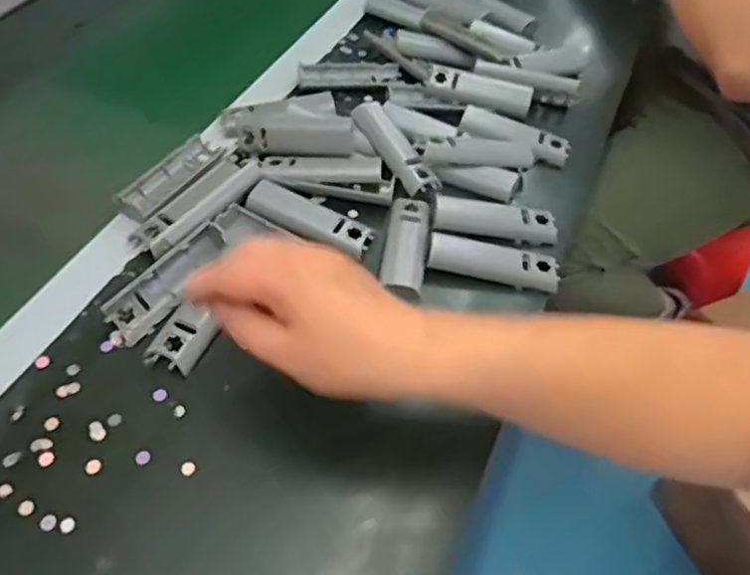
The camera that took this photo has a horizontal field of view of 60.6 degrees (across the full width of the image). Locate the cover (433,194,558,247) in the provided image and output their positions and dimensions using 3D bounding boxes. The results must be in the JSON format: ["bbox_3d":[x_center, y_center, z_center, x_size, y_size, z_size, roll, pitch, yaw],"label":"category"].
[{"bbox_3d":[0.099,-0.055,0.528,0.101,0.027,0.024,3,52,-4],"label":"cover"}]

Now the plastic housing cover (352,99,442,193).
[{"bbox_3d":[0.015,-0.123,0.564,0.031,0.019,0.112,-22,57,-21],"label":"plastic housing cover"}]

